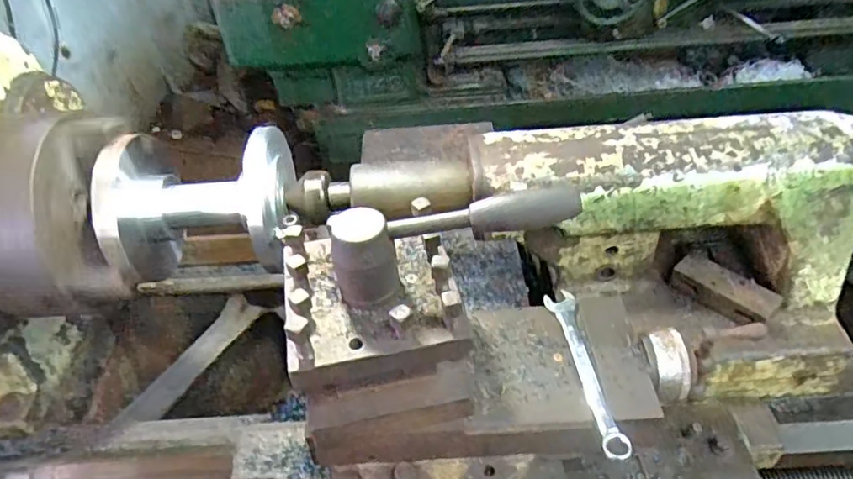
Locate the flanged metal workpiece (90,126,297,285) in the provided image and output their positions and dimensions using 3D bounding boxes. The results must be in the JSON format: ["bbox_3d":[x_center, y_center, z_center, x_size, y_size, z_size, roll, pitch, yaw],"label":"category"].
[{"bbox_3d":[-0.242,-0.034,0.642,0.174,0.144,0.143,-7,43,-2],"label":"flanged metal workpiece"}]

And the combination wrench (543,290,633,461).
[{"bbox_3d":[0.146,0.119,0.549,0.028,0.008,0.178,-7,43,-2],"label":"combination wrench"}]

